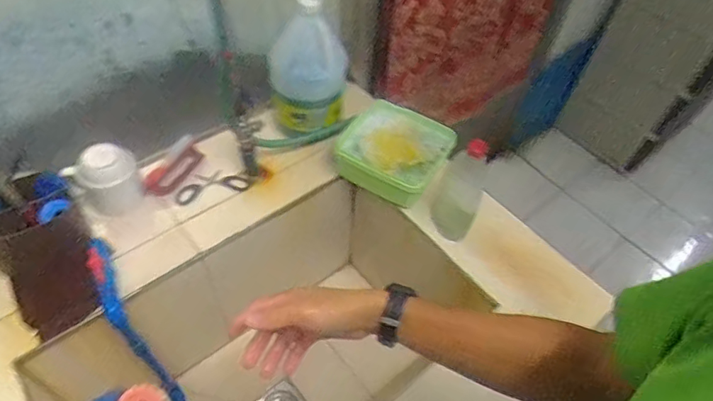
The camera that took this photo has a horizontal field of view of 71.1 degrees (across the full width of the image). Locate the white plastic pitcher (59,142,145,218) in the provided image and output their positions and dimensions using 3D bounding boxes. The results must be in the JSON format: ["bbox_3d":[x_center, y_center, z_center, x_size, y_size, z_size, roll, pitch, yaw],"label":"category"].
[{"bbox_3d":[-0.441,-0.036,0.888,0.106,0.117,0.083,-27,58,-24],"label":"white plastic pitcher"}]

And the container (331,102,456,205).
[{"bbox_3d":[0.076,-0.100,1.009,0.209,0.072,0.192,27,54,17],"label":"container"}]

